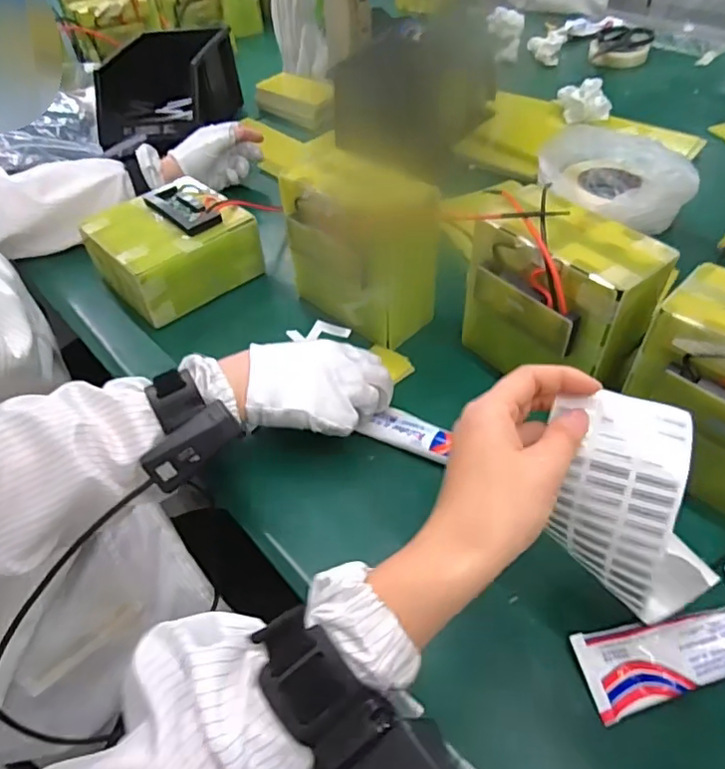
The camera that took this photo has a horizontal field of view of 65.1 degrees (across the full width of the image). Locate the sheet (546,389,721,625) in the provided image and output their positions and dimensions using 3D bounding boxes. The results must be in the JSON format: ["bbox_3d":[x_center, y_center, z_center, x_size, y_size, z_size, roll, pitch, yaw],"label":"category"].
[{"bbox_3d":[0.146,0.070,0.318,0.070,0.108,0.090,-19,49,-13],"label":"sheet"}]

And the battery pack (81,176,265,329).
[{"bbox_3d":[-0.211,-0.154,0.637,0.151,0.078,0.130,-35,54,-25],"label":"battery pack"}]

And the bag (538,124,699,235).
[{"bbox_3d":[0.299,-0.252,0.698,0.136,0.058,0.193,-30,52,-22],"label":"bag"}]

